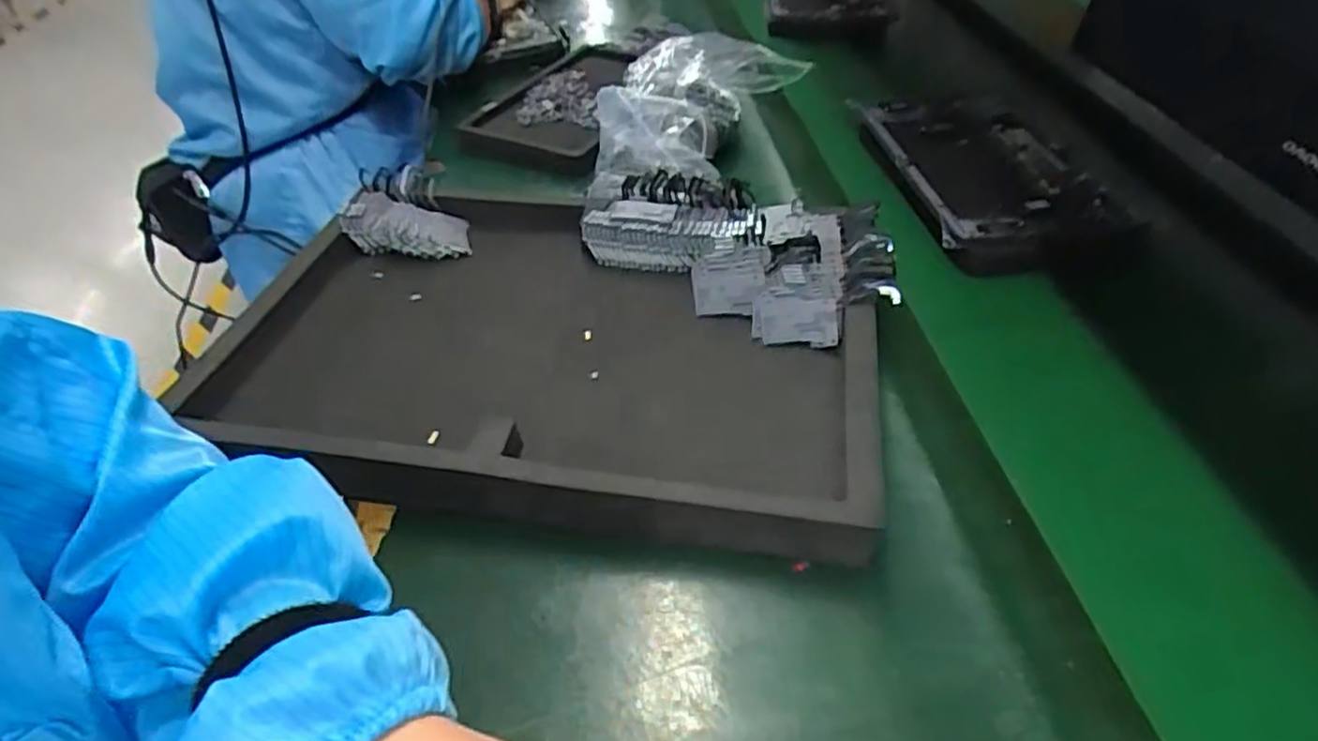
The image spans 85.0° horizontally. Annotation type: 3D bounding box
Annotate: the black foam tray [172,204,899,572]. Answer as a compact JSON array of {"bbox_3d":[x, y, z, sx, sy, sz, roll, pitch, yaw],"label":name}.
[{"bbox_3d":[-0.074,-0.022,0.491,0.433,0.042,0.279,10,45,12],"label":"black foam tray"}]

